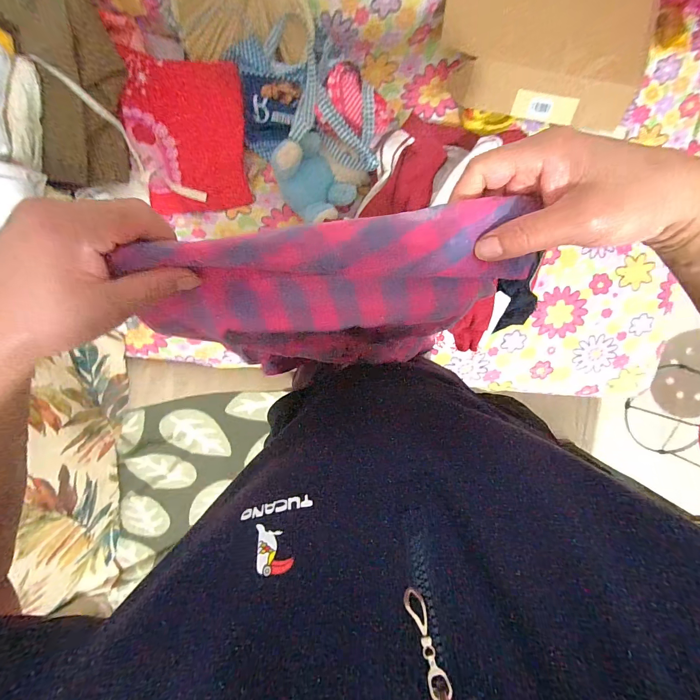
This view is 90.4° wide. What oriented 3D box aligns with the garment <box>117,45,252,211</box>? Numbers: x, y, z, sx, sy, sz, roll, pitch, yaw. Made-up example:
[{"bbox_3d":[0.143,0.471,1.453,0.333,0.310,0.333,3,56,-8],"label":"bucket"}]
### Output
[{"bbox_3d":[-0.373,-0.482,0.790,0.265,0.048,0.309,-8,107,-10],"label":"garment"}]

